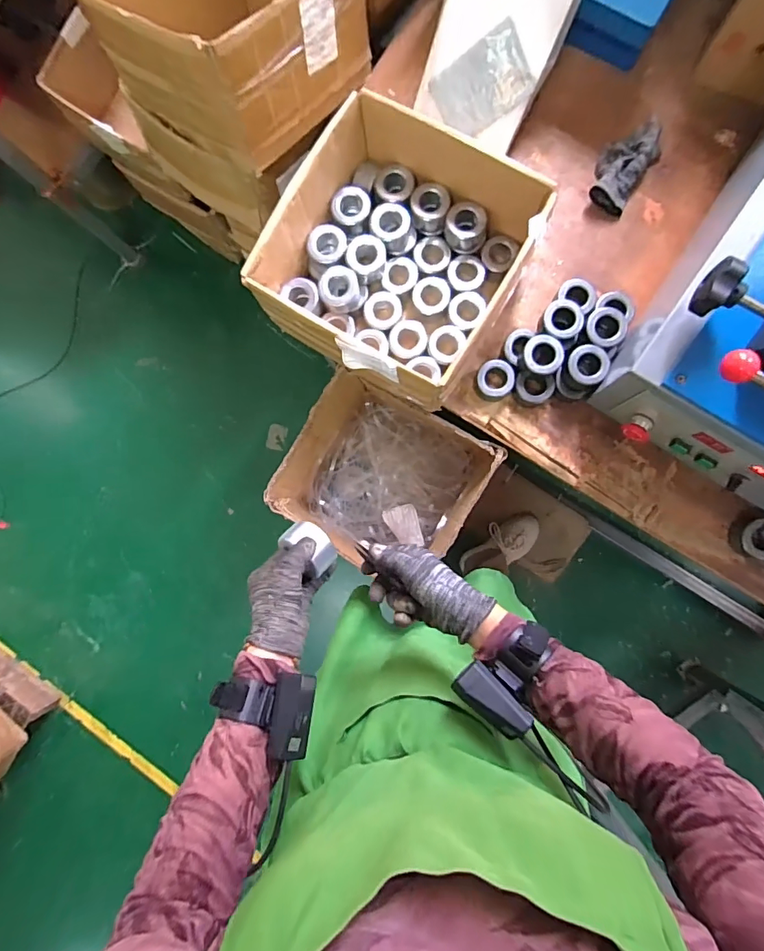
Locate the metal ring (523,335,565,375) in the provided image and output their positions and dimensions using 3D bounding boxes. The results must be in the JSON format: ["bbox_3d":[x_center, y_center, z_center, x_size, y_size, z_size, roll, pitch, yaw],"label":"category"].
[{"bbox_3d":[0.250,-0.186,0.717,0.059,0.039,0.058,0,87,5],"label":"metal ring"}]

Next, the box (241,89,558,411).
[{"bbox_3d":[0.029,-0.322,0.694,0.315,0.162,0.346,31,90,6],"label":"box"}]

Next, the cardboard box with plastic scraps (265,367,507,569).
[{"bbox_3d":[0.008,0.016,0.903,0.318,0.243,0.309,31,90,6],"label":"cardboard box with plastic scraps"}]

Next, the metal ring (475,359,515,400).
[{"bbox_3d":[0.186,-0.157,0.757,0.058,0.026,0.060,0,87,5],"label":"metal ring"}]

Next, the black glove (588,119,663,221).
[{"bbox_3d":[0.403,-0.515,0.758,0.086,0.039,0.151,29,90,6],"label":"black glove"}]

